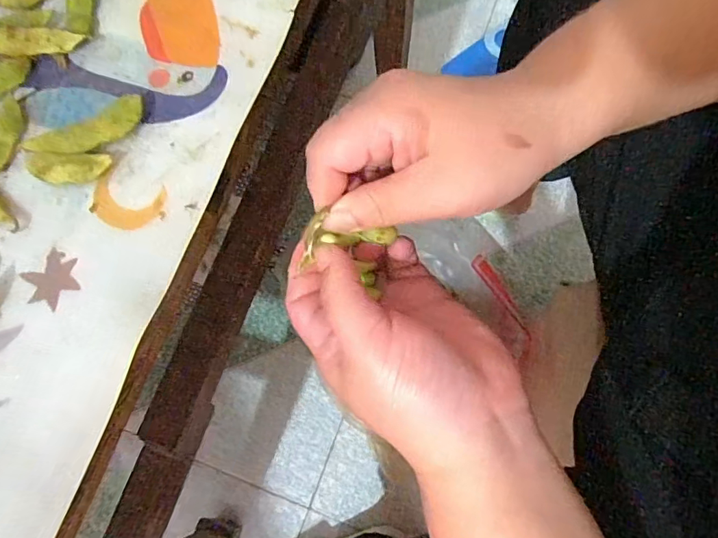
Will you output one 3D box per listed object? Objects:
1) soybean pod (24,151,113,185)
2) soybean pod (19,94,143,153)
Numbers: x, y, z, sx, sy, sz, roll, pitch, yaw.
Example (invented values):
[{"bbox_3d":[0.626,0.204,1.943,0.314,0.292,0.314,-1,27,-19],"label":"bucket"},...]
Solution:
[{"bbox_3d":[-0.118,-0.041,0.195,0.034,0.006,0.012,2,75,2],"label":"soybean pod"},{"bbox_3d":[-0.112,-0.056,0.197,0.050,0.010,0.017,-20,75,-4],"label":"soybean pod"}]

